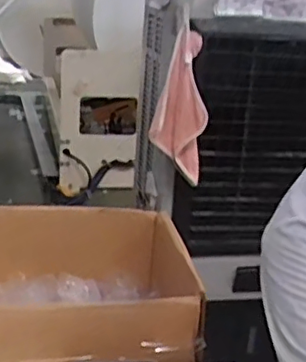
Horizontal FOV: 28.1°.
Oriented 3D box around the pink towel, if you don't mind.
[{"bbox_3d":[0.071,-0.187,1.598,0.134,0.371,0.079,1,19,-8],"label":"pink towel"}]

